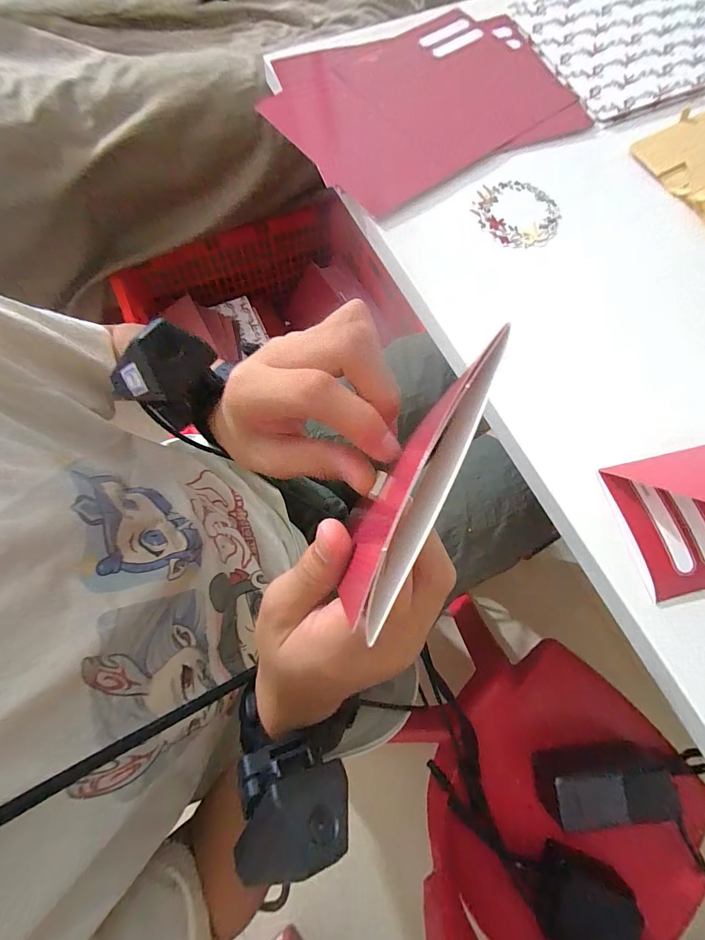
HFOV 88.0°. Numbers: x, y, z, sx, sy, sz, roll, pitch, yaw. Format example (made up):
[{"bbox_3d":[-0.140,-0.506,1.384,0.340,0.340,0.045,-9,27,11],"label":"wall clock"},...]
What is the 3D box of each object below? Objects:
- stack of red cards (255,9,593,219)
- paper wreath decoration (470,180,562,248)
[{"bbox_3d":[0.075,-0.361,0.352,0.260,0.013,0.197,-26,76,-11],"label":"stack of red cards"},{"bbox_3d":[0.141,-0.223,0.311,0.073,0.004,0.074,1,74,-2],"label":"paper wreath decoration"}]

